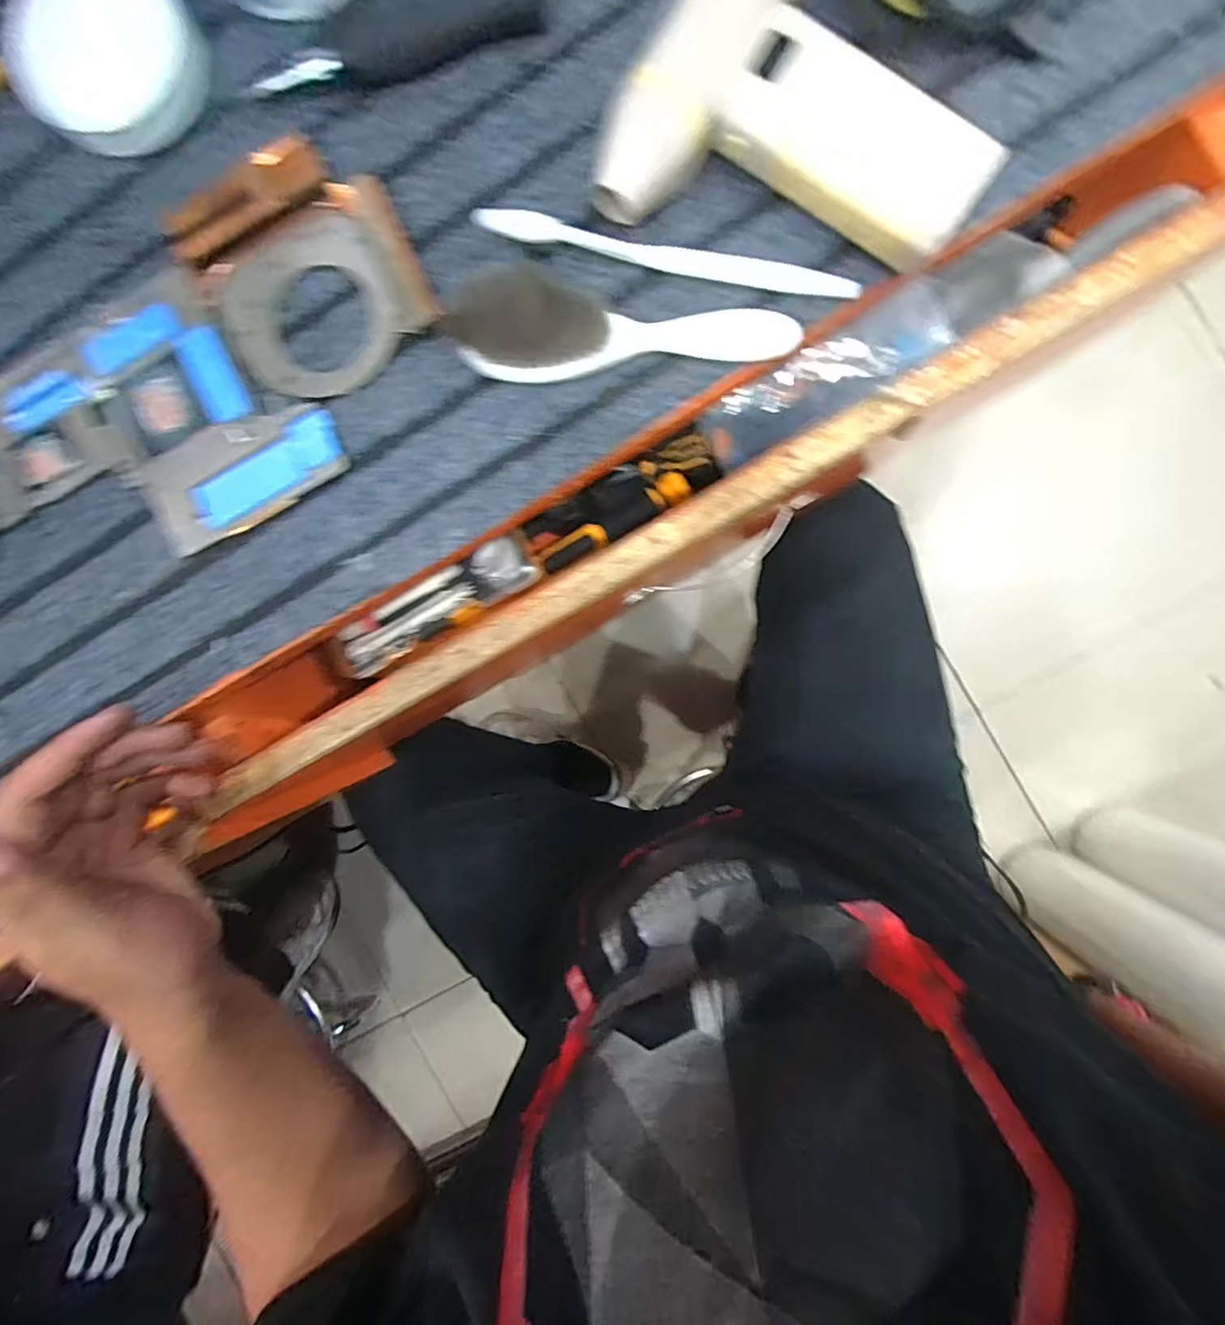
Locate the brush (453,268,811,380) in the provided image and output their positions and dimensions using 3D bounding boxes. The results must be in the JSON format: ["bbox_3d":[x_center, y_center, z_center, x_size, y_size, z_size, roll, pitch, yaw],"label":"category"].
[{"bbox_3d":[0.004,-0.147,0.243,0.148,0.024,0.038,-2,93,6],"label":"brush"}]

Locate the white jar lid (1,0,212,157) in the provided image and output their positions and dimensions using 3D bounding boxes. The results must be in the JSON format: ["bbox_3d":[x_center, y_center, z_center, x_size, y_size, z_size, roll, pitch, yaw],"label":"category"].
[{"bbox_3d":[-0.236,-0.287,0.260,0.083,0.015,0.086,0,93,6],"label":"white jar lid"}]

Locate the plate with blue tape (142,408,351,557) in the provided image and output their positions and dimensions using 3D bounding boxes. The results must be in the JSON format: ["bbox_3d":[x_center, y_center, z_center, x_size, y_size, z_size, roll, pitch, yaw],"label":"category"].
[{"bbox_3d":[-0.178,-0.093,0.269,0.098,0.006,0.048,-24,90,6],"label":"plate with blue tape"}]

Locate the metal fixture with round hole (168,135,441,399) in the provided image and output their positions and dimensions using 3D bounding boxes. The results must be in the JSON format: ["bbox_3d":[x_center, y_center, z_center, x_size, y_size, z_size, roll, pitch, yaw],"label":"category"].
[{"bbox_3d":[-0.144,-0.185,0.262,0.093,0.007,0.114,-33,90,6],"label":"metal fixture with round hole"}]

